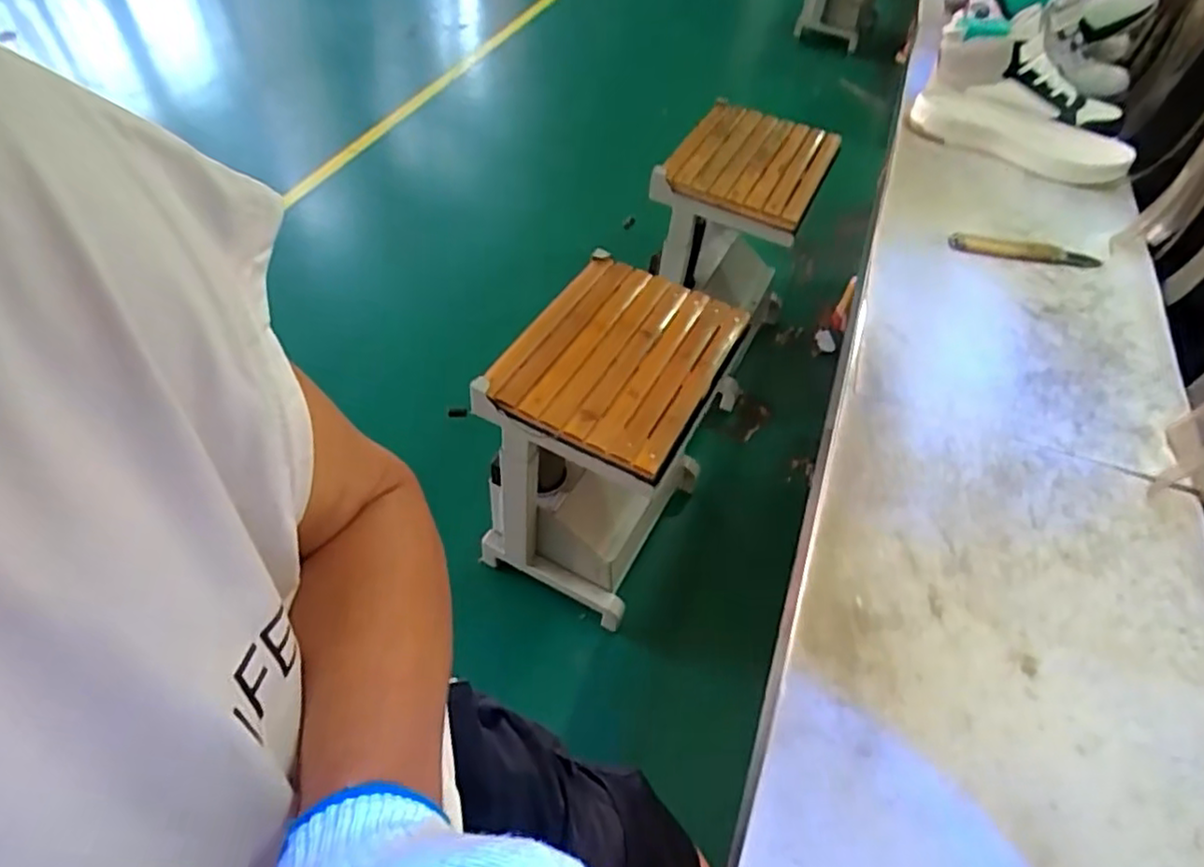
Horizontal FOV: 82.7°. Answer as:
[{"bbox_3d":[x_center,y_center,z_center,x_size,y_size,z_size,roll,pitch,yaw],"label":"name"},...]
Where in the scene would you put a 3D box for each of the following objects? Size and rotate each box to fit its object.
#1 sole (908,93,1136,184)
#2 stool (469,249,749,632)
[{"bbox_3d":[0.556,-0.402,0.914,0.269,0.041,0.105,20,52,11],"label":"sole"},{"bbox_3d":[0.012,0.011,1.174,0.285,0.438,0.387,23,53,14],"label":"stool"}]

